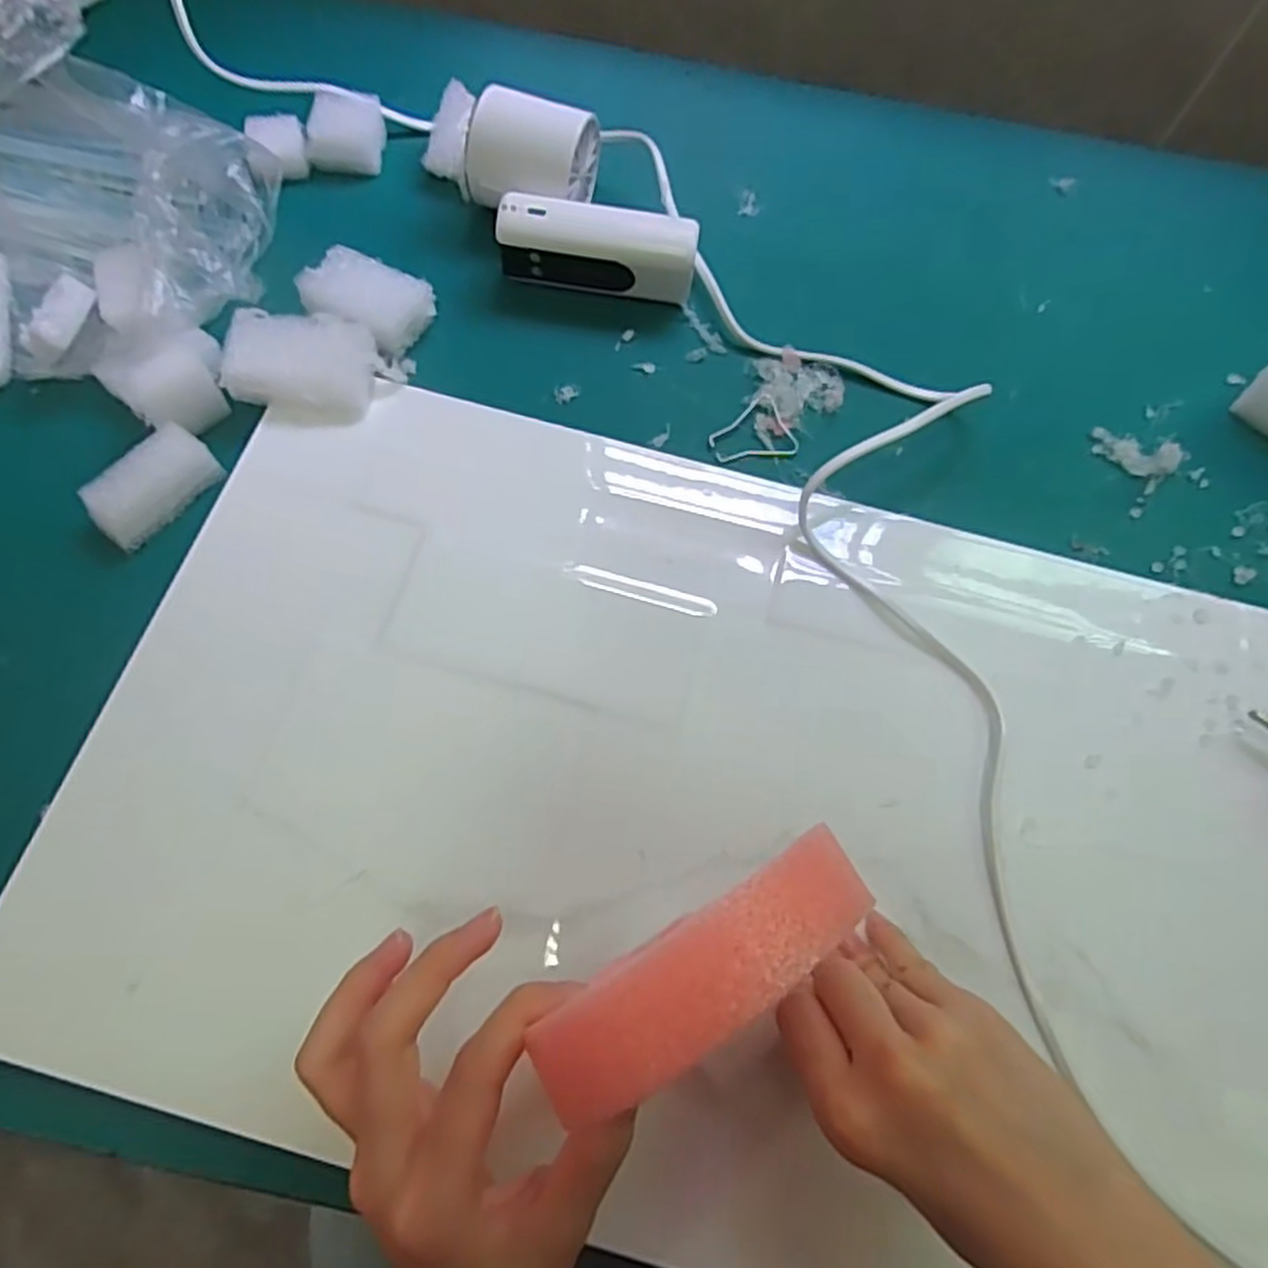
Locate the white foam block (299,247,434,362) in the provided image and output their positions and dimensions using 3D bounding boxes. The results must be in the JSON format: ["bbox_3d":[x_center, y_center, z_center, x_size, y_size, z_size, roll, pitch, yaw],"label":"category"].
[{"bbox_3d":[-0.130,-0.160,0.370,0.054,0.024,0.044,25,69,7],"label":"white foam block"}]

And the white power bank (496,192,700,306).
[{"bbox_3d":[-0.018,-0.188,0.379,0.095,0.040,0.023,7,68,0],"label":"white power bank"}]

